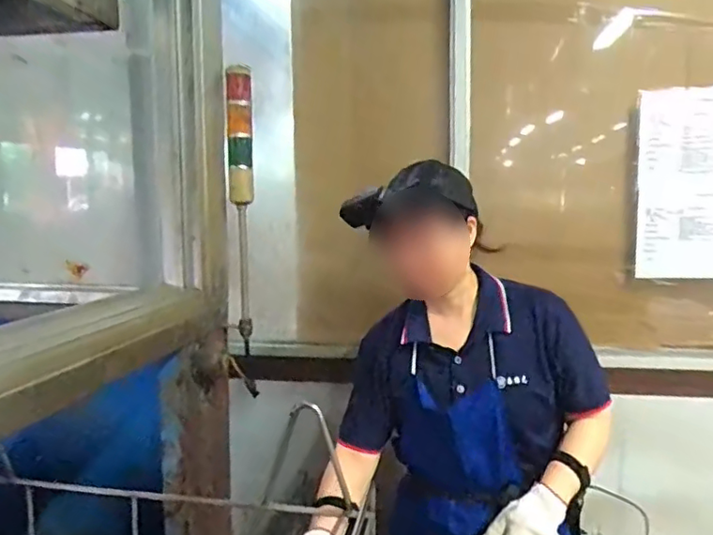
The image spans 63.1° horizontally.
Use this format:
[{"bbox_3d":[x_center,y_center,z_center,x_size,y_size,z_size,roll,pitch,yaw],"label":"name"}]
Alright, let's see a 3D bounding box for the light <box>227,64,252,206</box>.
[{"bbox_3d":[-0.238,-0.272,1.191,0.050,0.276,0.060,-3,6,-11],"label":"light"}]

